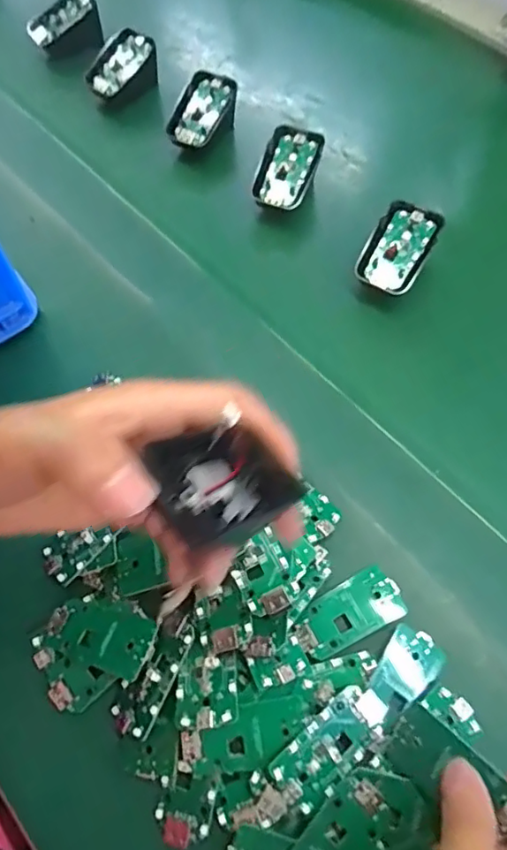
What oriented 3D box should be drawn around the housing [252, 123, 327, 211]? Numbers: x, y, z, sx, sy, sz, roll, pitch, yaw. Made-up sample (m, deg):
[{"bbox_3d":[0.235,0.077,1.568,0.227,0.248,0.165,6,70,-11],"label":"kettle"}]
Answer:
[{"bbox_3d":[0.029,-0.210,0.455,0.043,0.014,0.068,18,84,3],"label":"housing"}]

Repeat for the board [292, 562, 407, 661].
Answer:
[{"bbox_3d":[0.053,0.106,0.317,0.062,0.005,0.032,-24,65,-11],"label":"board"}]

